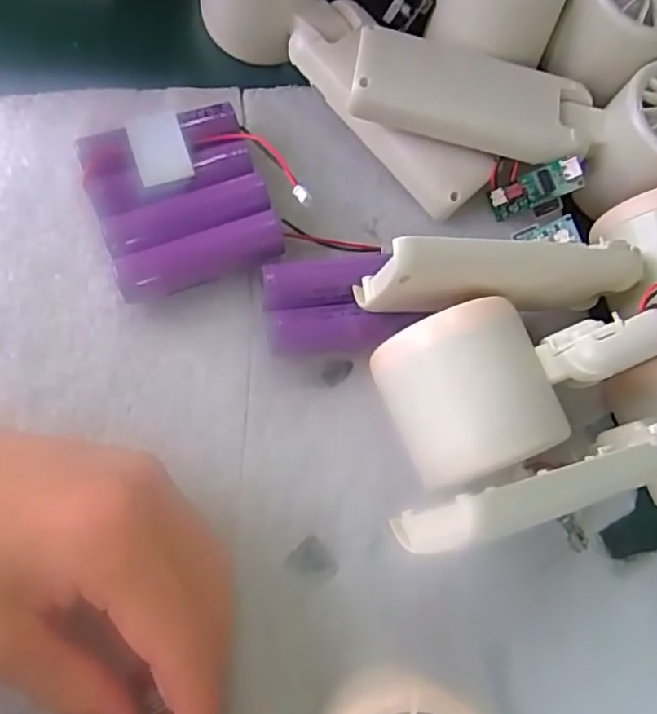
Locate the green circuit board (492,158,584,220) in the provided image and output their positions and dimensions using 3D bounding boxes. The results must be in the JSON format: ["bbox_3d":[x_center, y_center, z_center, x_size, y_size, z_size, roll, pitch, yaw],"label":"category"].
[{"bbox_3d":[0.089,-0.072,0.269,0.038,0.004,0.015,-19,107,21],"label":"green circuit board"}]

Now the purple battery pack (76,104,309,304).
[{"bbox_3d":[-0.053,-0.065,0.250,0.077,0.015,0.067,-15,74,-10],"label":"purple battery pack"}]

